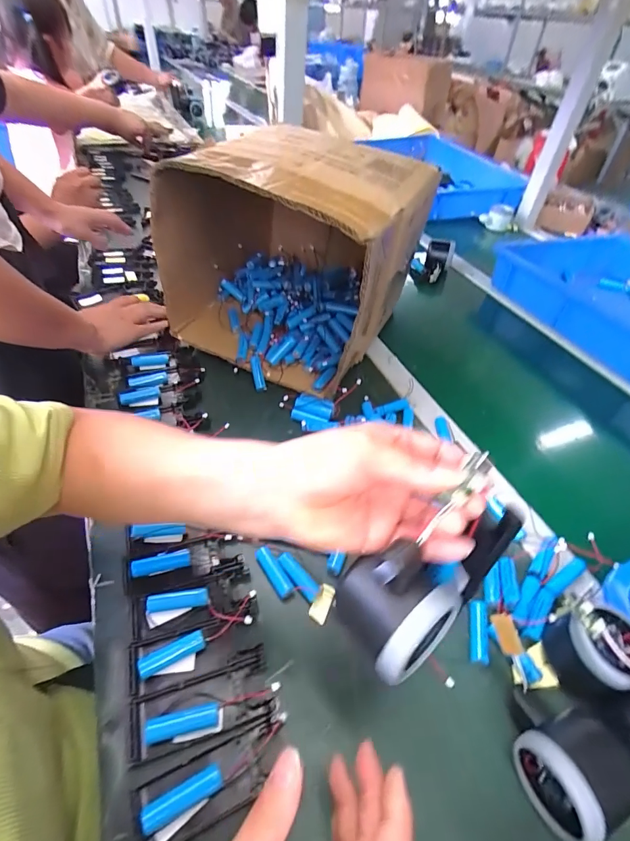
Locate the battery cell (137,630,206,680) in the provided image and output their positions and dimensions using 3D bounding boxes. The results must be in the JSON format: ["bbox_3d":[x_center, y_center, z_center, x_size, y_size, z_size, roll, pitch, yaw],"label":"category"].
[{"bbox_3d":[-0.113,0.184,0.315,0.050,0.013,0.015,-20,50,-22],"label":"battery cell"}]

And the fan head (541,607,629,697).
[{"bbox_3d":[0.228,0.184,0.318,0.058,0.051,0.052,-3,46,-7],"label":"fan head"}]

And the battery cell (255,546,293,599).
[{"bbox_3d":[-0.040,0.143,0.378,0.013,0.015,0.049,-27,53,-27],"label":"battery cell"}]

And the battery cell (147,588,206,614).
[{"bbox_3d":[-0.119,0.156,0.345,0.050,0.011,0.013,-6,47,-10],"label":"battery cell"}]

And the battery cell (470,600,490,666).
[{"bbox_3d":[0.142,0.182,0.346,0.017,0.011,0.048,11,46,6],"label":"battery cell"}]

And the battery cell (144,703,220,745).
[{"bbox_3d":[-0.094,0.218,0.286,0.049,0.015,0.014,-8,47,-13],"label":"battery cell"}]

